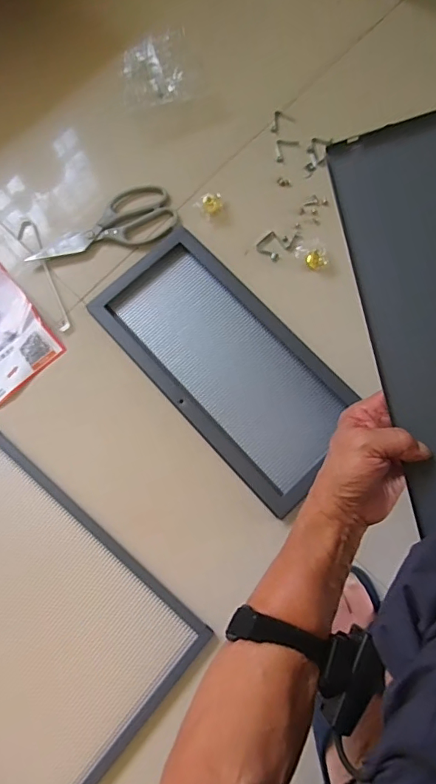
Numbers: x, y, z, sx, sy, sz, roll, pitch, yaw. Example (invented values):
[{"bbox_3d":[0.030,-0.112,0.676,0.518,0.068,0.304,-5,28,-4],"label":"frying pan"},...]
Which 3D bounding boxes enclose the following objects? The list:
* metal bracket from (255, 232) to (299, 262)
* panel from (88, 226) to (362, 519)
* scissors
[{"bbox_3d":[0.081,-0.201,0.632,0.055,0.006,0.035,-35,80,-6],"label":"metal bracket"},{"bbox_3d":[0.012,-0.040,0.596,0.167,0.027,0.357,-42,81,-7],"label":"panel"},{"bbox_3d":[-0.159,-0.228,0.648,0.200,0.006,0.080,-17,79,-2],"label":"scissors"}]

